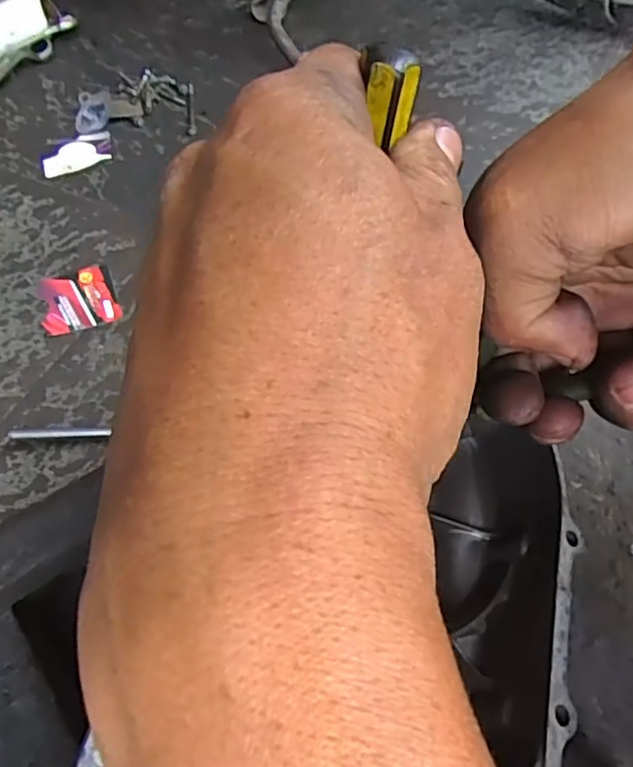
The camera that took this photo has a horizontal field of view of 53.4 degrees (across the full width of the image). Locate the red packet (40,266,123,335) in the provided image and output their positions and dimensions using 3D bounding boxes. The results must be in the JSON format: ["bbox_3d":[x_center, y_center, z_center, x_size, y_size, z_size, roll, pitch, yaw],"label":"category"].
[{"bbox_3d":[-0.205,-0.074,0.543,0.062,0.004,0.067,-15,57,-9],"label":"red packet"}]

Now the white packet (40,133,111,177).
[{"bbox_3d":[-0.247,-0.239,0.650,0.074,0.011,0.048,-23,58,-14],"label":"white packet"}]

